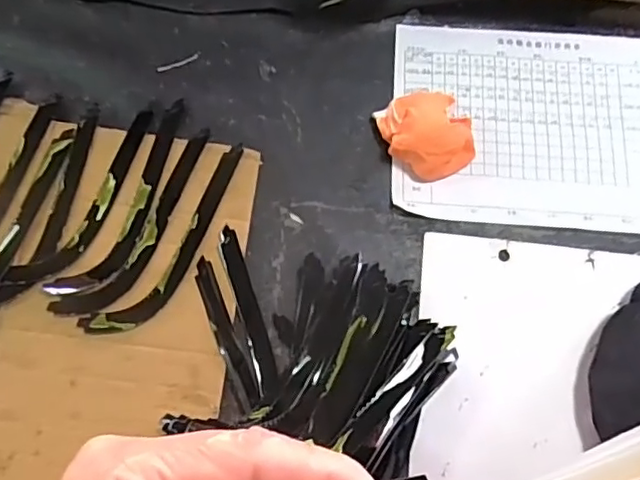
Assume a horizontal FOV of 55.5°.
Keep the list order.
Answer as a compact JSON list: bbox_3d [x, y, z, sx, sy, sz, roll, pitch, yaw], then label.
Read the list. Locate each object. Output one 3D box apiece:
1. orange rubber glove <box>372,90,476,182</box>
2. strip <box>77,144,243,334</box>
[{"bbox_3d":[0.099,-0.102,0.569,0.076,0.052,0.085,-14,74,-6],"label":"orange rubber glove"},{"bbox_3d":[-0.127,0.005,0.550,0.046,0.005,0.211,37,76,9],"label":"strip"}]

